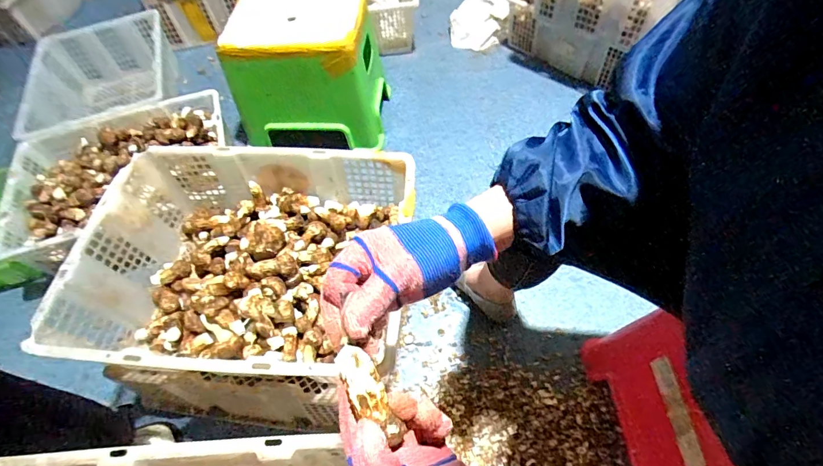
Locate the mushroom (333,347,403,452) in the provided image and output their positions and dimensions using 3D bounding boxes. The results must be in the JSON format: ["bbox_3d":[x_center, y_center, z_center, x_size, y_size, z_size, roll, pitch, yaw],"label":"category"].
[{"bbox_3d":[-0.029,0.106,0.273,0.023,0.022,0.065,-29,67,-18],"label":"mushroom"}]

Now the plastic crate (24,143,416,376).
[{"bbox_3d":[-0.241,0.054,0.650,0.482,0.168,0.352,2,58,6],"label":"plastic crate"}]

